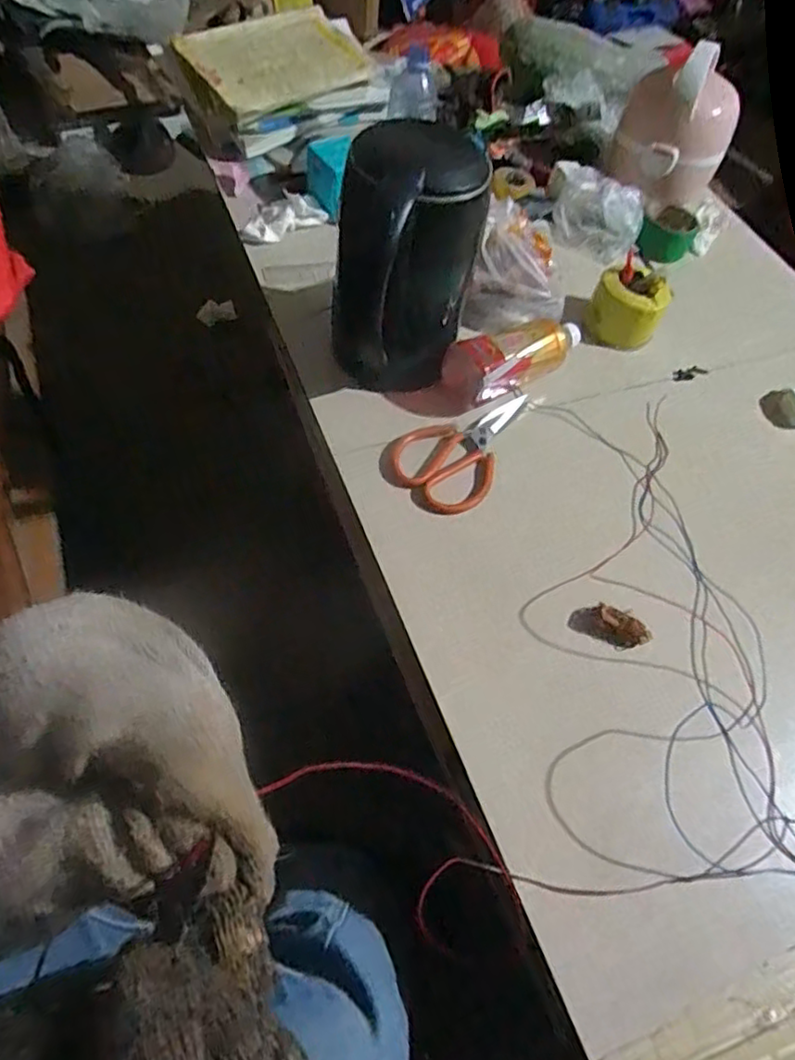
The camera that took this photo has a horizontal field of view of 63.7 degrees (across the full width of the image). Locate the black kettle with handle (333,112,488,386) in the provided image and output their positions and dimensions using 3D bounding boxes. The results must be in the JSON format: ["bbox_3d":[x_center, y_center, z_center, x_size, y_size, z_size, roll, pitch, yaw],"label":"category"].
[{"bbox_3d":[-0.001,-0.254,0.673,0.124,0.256,0.115,-27,64,-21],"label":"black kettle with handle"}]

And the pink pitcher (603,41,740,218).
[{"bbox_3d":[0.397,-0.575,0.937,0.121,0.182,0.165,-15,60,-15],"label":"pink pitcher"}]

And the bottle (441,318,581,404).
[{"bbox_3d":[0.141,-0.197,0.736,0.188,0.063,0.054,-21,62,-18],"label":"bottle"}]

